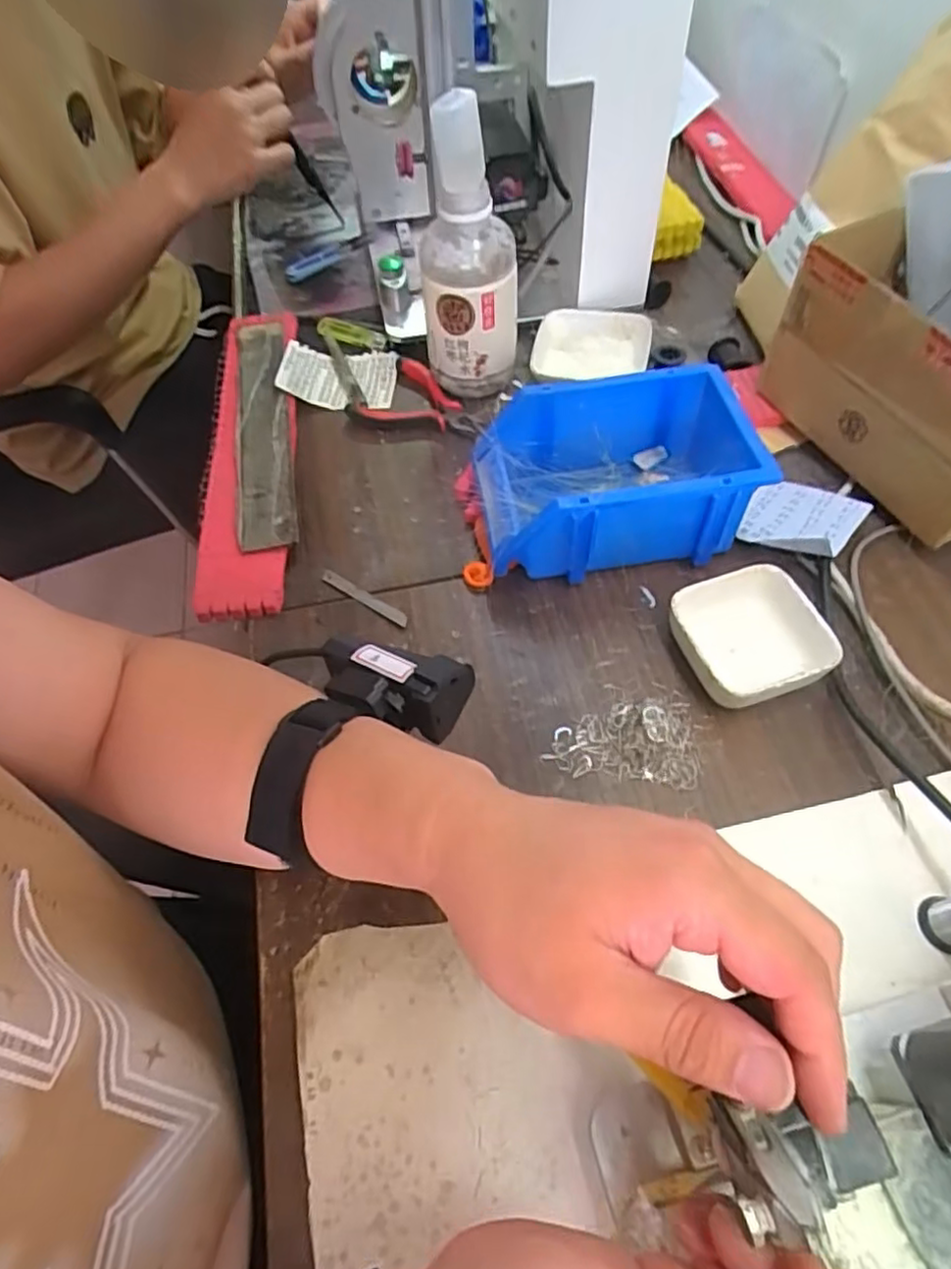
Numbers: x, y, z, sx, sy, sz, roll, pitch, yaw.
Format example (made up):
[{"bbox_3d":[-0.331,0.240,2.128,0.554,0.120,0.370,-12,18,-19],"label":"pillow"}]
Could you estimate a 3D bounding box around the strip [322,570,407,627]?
[{"bbox_3d":[-0.079,-0.026,0.476,0.078,0.004,0.009,29,75,22],"label":"strip"}]

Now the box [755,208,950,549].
[{"bbox_3d":[0.317,-0.175,0.478,0.114,0.137,0.207,-24,57,-12],"label":"box"}]

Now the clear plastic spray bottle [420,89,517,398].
[{"bbox_3d":[-0.006,-0.293,0.534,0.076,0.203,0.078,-1,56,3],"label":"clear plastic spray bottle"}]

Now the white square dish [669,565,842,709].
[{"bbox_3d":[0.173,0.003,0.428,0.086,0.031,0.086,-17,56,-8],"label":"white square dish"}]

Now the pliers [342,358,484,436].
[{"bbox_3d":[-0.049,-0.195,0.585,0.112,0.020,0.078,33,64,23],"label":"pliers"}]

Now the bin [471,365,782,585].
[{"bbox_3d":[0.103,-0.113,0.471,0.194,0.072,0.125,-7,55,-1],"label":"bin"}]

